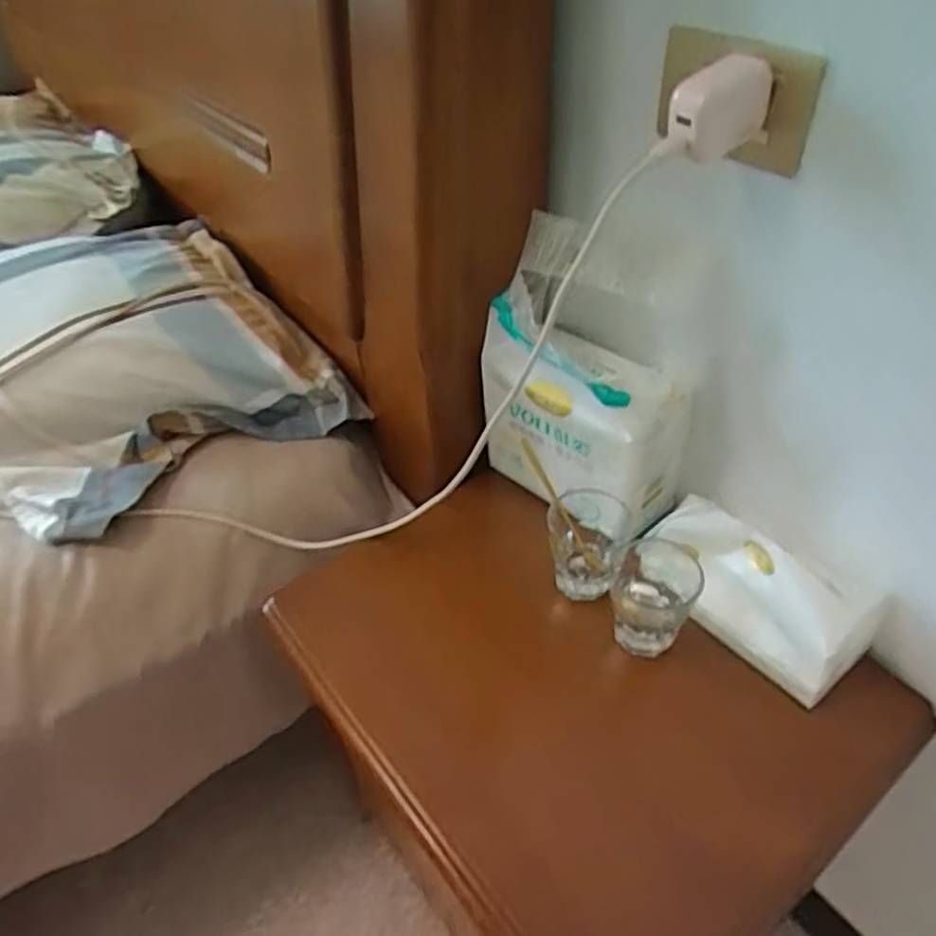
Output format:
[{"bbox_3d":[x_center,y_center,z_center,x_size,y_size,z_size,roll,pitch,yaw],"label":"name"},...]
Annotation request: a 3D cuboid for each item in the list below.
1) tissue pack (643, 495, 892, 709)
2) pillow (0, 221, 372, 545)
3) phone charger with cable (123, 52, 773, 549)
[{"bbox_3d":[0.238,0.096,0.593,0.082,0.077,0.178,-32,49,-27],"label":"tissue pack"},{"bbox_3d":[-0.410,-0.145,0.854,0.372,0.137,0.473,-26,47,-22],"label":"pillow"},{"bbox_3d":[-0.042,-0.079,0.608,0.649,0.191,0.096,-38,32,31],"label":"phone charger with cable"}]

